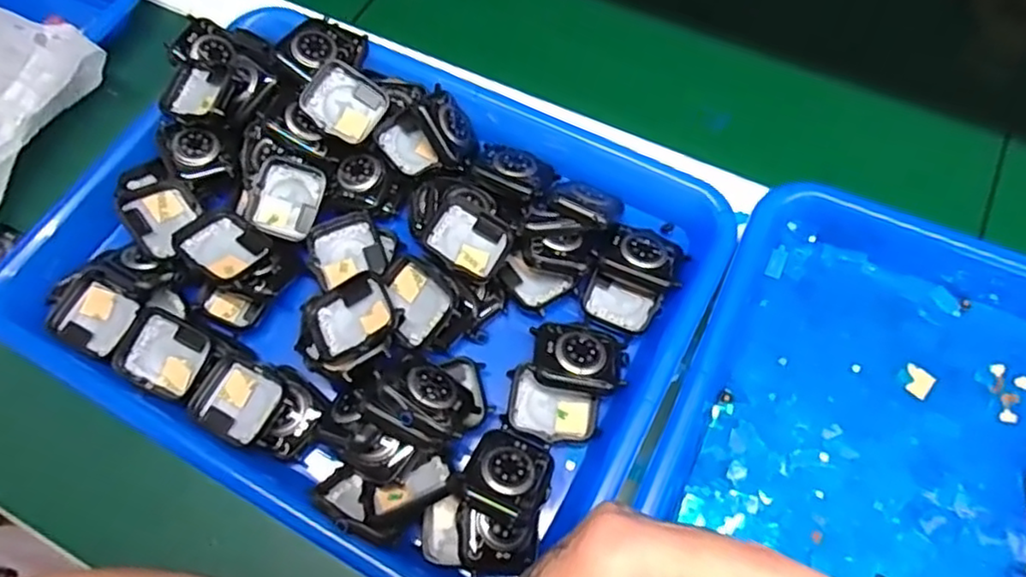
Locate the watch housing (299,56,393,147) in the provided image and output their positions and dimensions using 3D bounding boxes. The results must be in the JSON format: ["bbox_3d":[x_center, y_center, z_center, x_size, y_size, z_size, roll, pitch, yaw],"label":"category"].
[{"bbox_3d":[-0.094,-0.104,0.370,0.043,0.008,0.038,31,81,-11],"label":"watch housing"}]

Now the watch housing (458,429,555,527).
[{"bbox_3d":[-0.002,0.086,0.304,0.037,0.011,0.042,23,48,9],"label":"watch housing"}]

